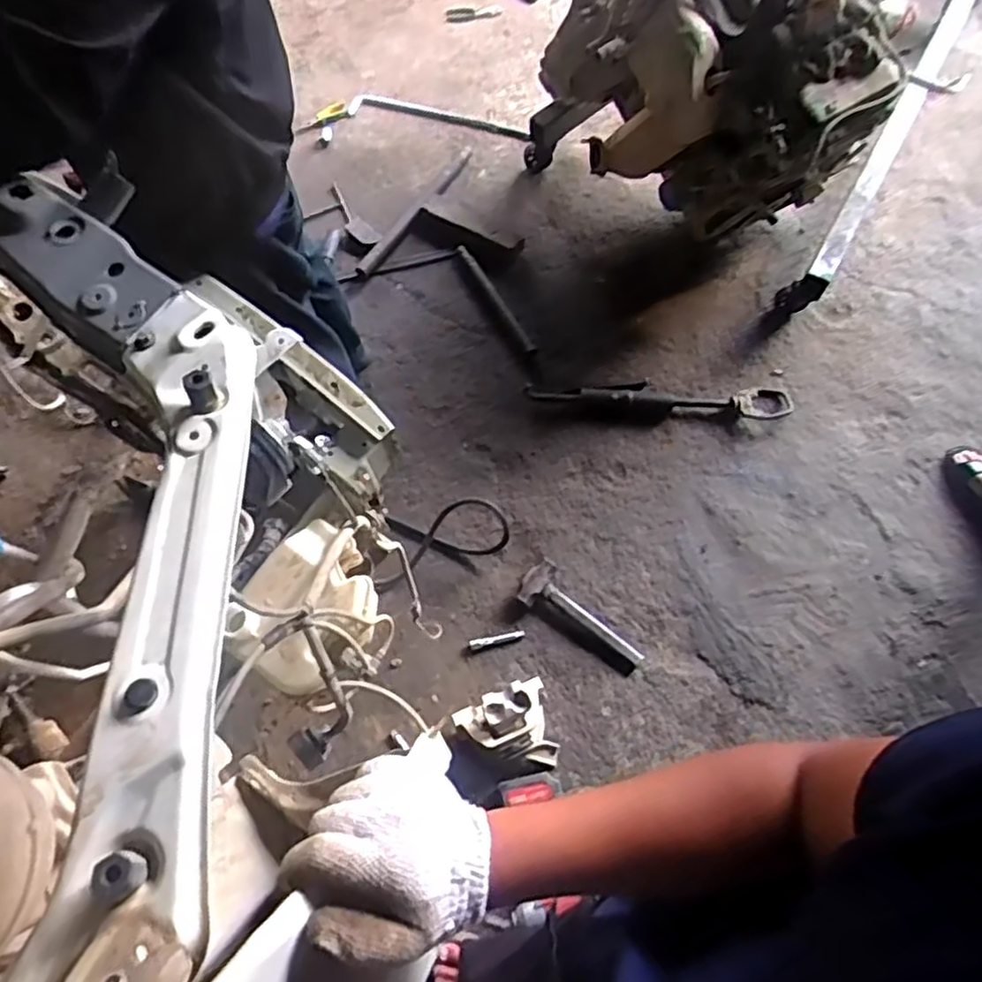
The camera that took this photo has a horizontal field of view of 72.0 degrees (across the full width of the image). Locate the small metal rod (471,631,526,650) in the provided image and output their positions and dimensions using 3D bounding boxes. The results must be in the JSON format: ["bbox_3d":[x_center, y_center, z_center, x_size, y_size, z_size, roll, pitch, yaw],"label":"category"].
[{"bbox_3d":[0.013,0.327,1.488,0.118,0.017,0.018,-11,66,-4],"label":"small metal rod"}]

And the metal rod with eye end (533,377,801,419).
[{"bbox_3d":[0.424,-0.237,1.702,0.660,0.056,0.091,4,66,3],"label":"metal rod with eye end"}]

